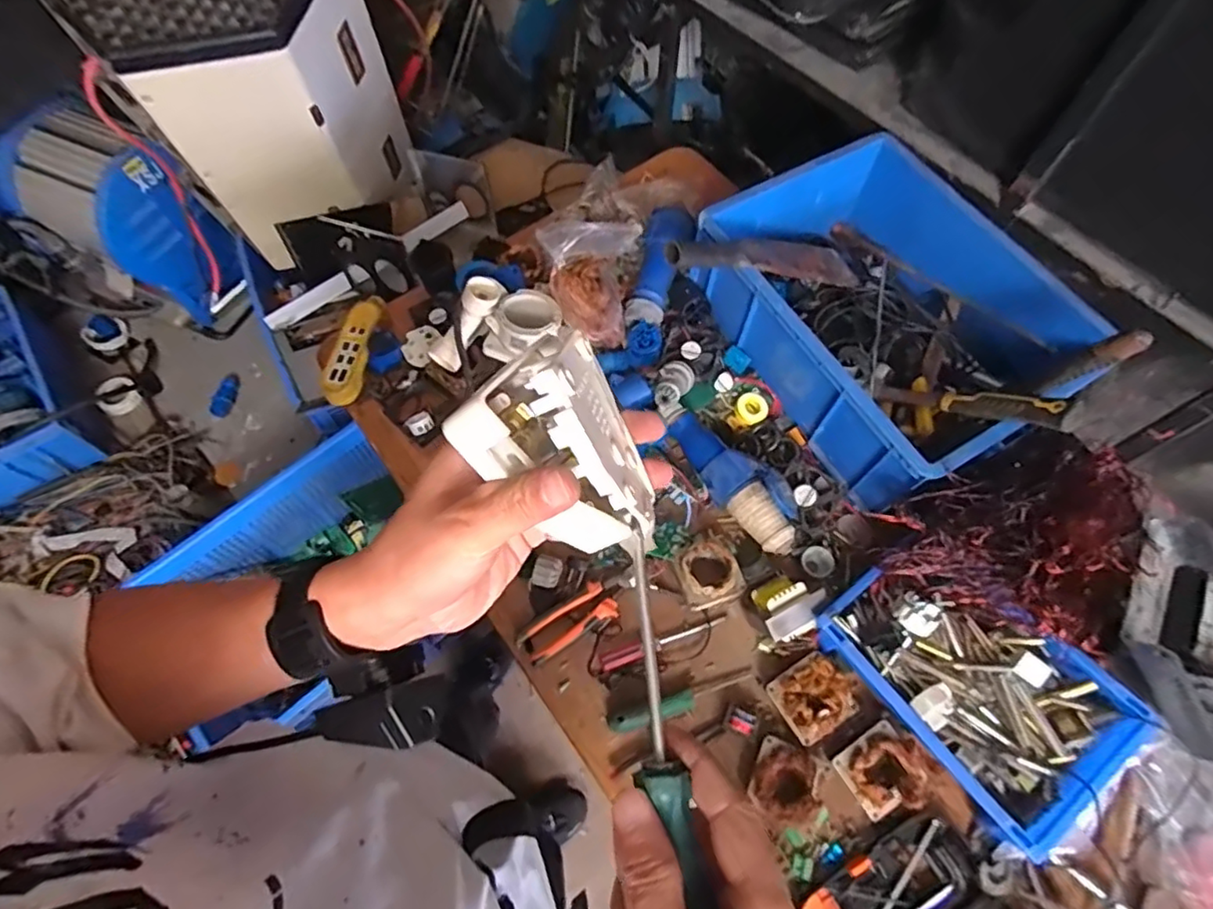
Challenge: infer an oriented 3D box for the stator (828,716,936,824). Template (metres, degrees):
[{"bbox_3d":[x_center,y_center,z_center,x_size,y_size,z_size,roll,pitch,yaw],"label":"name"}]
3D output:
[{"bbox_3d":[0.326,0.371,0.717,0.091,0.069,0.089,-31,69,-14],"label":"stator"}]

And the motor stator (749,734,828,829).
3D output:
[{"bbox_3d":[0.210,0.387,0.718,0.080,0.048,0.086,22,67,9],"label":"motor stator"}]

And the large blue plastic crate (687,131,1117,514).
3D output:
[{"bbox_3d":[0.403,-0.204,0.892,0.440,0.170,0.477,-30,69,-14],"label":"large blue plastic crate"}]

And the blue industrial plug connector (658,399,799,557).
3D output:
[{"bbox_3d":[0.167,0.024,0.847,0.080,0.062,0.260,-37,71,-16],"label":"blue industrial plug connector"}]

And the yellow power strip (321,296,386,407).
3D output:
[{"bbox_3d":[-0.399,-0.169,0.974,0.056,0.040,0.199,10,65,4],"label":"yellow power strip"}]

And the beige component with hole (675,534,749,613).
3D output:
[{"bbox_3d":[0.131,0.154,0.815,0.077,0.050,0.092,-20,67,-10],"label":"beige component with hole"}]

